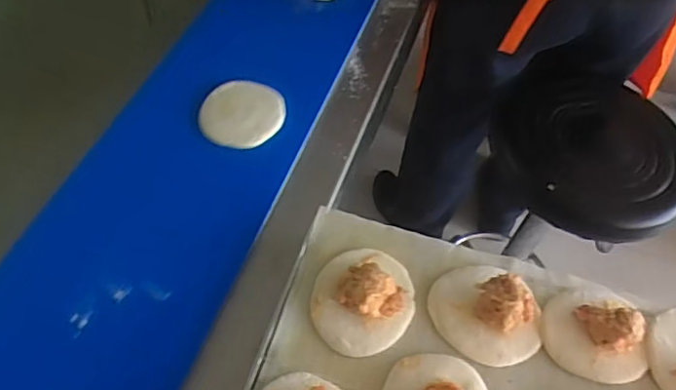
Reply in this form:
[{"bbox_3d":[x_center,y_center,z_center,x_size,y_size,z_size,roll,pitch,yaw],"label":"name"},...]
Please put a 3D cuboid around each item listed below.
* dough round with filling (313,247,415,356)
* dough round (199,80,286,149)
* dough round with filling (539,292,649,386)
[{"bbox_3d":[0.023,0.082,0.477,0.085,0.034,0.092,3,55,-4],"label":"dough round with filling"},{"bbox_3d":[-0.102,-0.088,0.616,0.080,0.013,0.093,27,57,12],"label":"dough round"},{"bbox_3d":[0.217,0.111,0.474,0.078,0.031,0.080,3,55,-4],"label":"dough round with filling"}]

